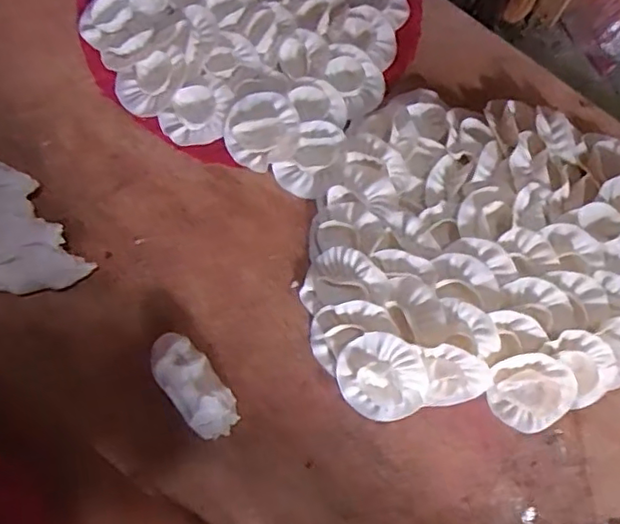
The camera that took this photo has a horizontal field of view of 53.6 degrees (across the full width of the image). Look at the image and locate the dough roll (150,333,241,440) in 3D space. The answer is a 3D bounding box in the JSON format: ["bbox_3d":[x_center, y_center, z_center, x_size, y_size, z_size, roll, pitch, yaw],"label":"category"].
[{"bbox_3d":[-0.096,0.101,0.502,0.041,0.048,0.090,-38,77,-13],"label":"dough roll"}]

